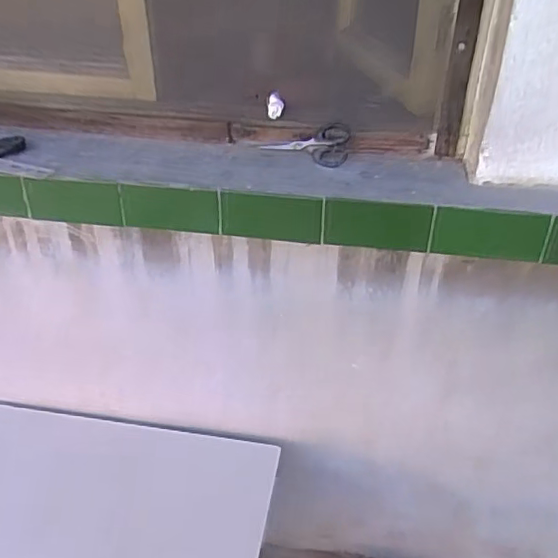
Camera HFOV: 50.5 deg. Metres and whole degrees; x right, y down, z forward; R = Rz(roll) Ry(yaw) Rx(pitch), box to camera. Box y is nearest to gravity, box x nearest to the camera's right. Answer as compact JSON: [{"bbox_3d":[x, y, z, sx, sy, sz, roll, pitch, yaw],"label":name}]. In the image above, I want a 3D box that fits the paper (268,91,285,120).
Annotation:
[{"bbox_3d":[-0.005,-0.258,0.881,0.024,0.034,0.016,1,36,1],"label":"paper"}]

